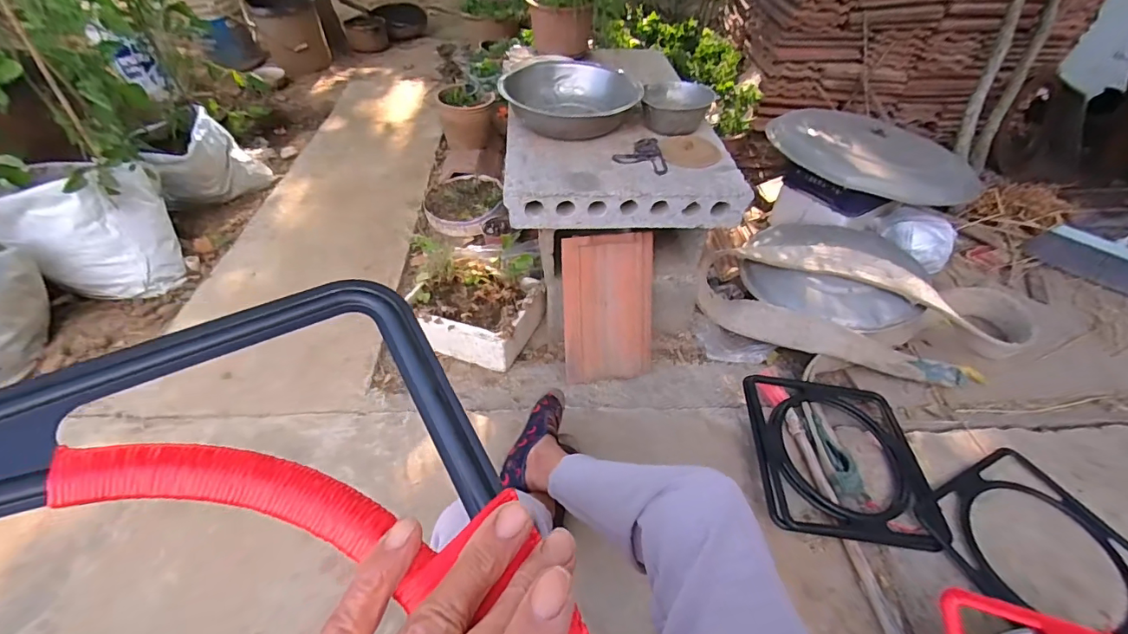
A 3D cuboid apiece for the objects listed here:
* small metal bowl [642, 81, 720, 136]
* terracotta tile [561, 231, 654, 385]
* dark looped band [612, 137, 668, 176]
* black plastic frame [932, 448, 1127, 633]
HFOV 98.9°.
[{"bbox_3d":[0.271,-0.493,1.157,0.171,0.079,0.173,6,45,4],"label":"small metal bowl"},{"bbox_3d":[0.104,-0.019,1.099,0.205,0.332,0.022,-6,15,-13],"label":"terracotta tile"},{"bbox_3d":[0.183,-0.361,1.060,0.117,0.010,0.147,20,48,17],"label":"dark looped band"},{"bbox_3d":[0.883,0.423,0.877,0.332,0.032,0.328,-17,48,-18],"label":"black plastic frame"}]

